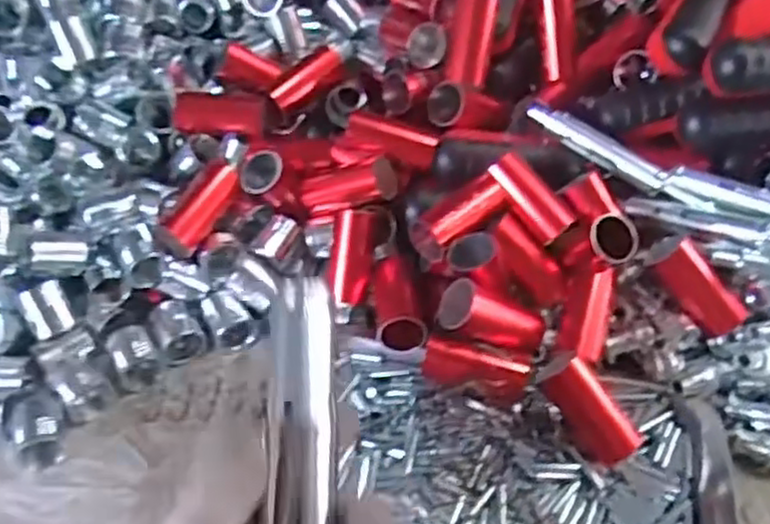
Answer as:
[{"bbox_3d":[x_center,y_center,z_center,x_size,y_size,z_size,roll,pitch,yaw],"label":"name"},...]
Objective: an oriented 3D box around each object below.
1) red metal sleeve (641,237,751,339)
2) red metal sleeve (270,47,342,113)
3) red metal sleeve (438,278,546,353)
[{"bbox_3d":[0.190,0.013,0.448,0.030,0.034,0.066,-30,77,-26],"label":"red metal sleeve"},{"bbox_3d":[-0.058,-0.132,0.532,0.018,0.014,0.063,36,71,29],"label":"red metal sleeve"},{"bbox_3d":[0.064,0.034,0.432,0.064,0.024,0.027,22,44,-14],"label":"red metal sleeve"}]

